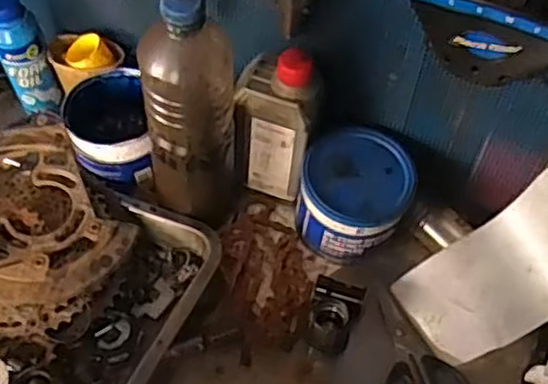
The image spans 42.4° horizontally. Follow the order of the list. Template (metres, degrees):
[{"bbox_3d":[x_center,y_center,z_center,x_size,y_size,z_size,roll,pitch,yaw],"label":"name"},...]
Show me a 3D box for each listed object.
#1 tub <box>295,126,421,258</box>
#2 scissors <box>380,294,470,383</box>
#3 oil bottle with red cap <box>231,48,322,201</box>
[{"bbox_3d":[0.076,0.005,0.677,0.099,0.080,0.100,1,53,-2],"label":"tub"},{"bbox_3d":[0.125,0.161,0.639,0.082,0.015,0.147,-17,56,-15],"label":"scissors"},{"bbox_3d":[0.004,-0.058,0.666,0.066,0.166,0.046,10,54,4],"label":"oil bottle with red cap"}]

